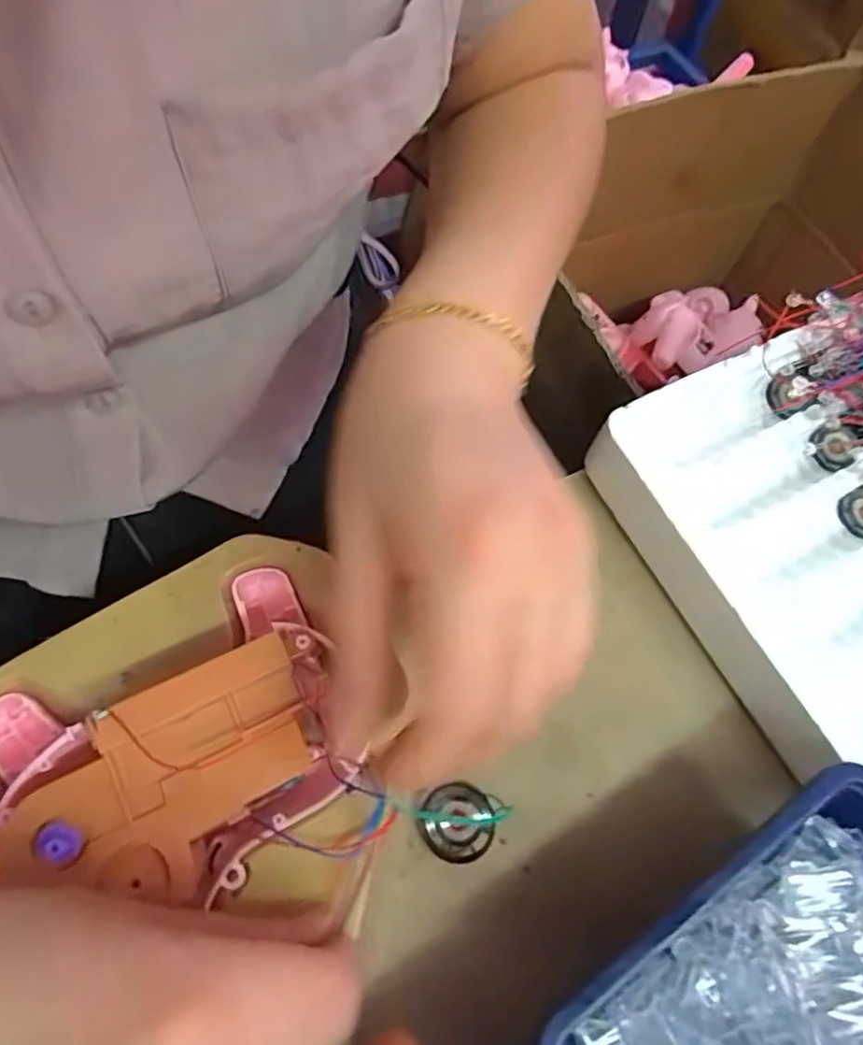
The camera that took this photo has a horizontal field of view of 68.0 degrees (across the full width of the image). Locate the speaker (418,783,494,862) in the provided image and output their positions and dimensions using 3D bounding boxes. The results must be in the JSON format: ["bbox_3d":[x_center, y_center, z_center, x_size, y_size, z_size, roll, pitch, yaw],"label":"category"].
[{"bbox_3d":[0.009,0.112,0.241,0.027,0.006,0.027,-2,79,10],"label":"speaker"}]

